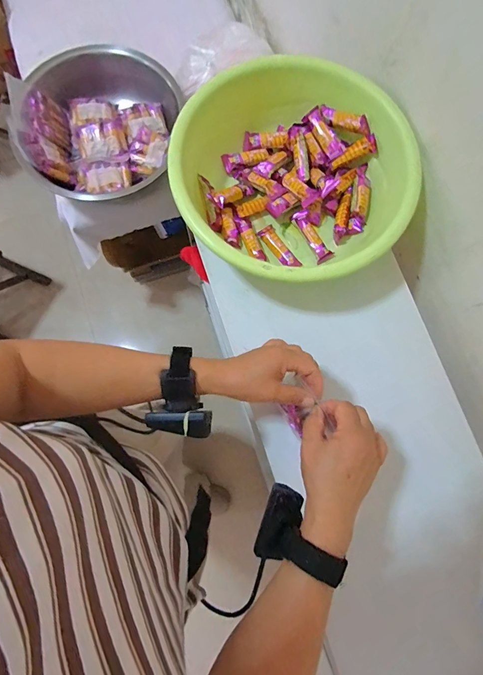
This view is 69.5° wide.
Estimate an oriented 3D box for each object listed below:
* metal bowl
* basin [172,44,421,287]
[{"bbox_3d":[-0.333,-0.497,0.813,0.350,0.108,0.372,0,79,-1],"label":"metal bowl"},{"bbox_3d":[0.077,-0.234,0.532,0.331,0.115,0.327,0,79,-1],"label":"basin"}]

